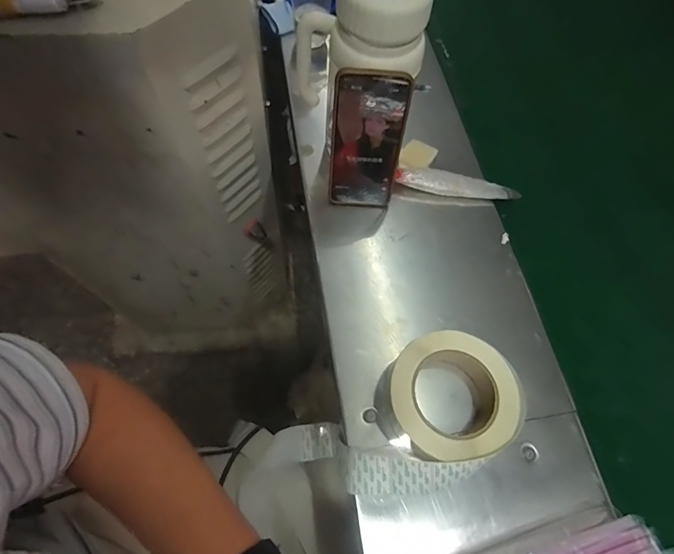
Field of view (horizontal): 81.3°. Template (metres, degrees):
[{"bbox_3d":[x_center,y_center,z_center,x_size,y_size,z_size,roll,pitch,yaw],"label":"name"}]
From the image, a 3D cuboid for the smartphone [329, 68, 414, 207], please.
[{"bbox_3d":[0.033,-0.144,0.434,0.078,0.157,0.009,1,49,-2],"label":"smartphone"}]

